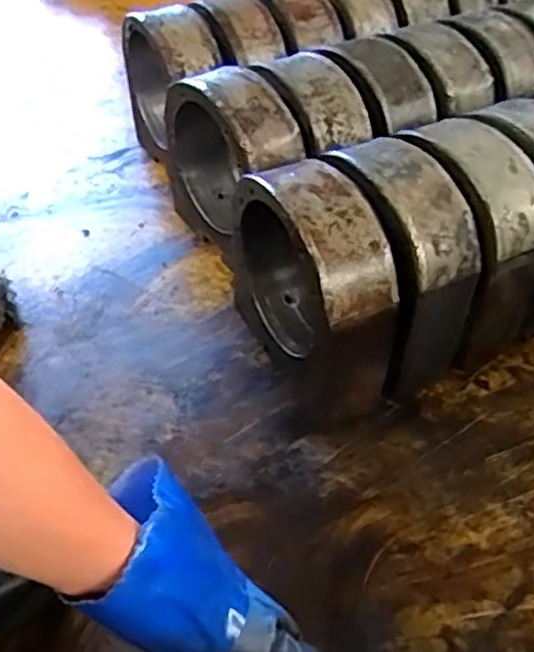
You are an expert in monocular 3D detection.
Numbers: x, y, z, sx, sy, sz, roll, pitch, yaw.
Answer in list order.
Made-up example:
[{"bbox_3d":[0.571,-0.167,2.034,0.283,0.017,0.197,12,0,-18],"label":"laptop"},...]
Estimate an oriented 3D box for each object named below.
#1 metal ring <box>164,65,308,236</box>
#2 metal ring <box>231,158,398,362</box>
[{"bbox_3d":[-0.042,-0.215,0.855,0.104,0.188,0.203,-19,49,-19],"label":"metal ring"},{"bbox_3d":[0.041,-0.057,0.740,0.094,0.230,0.236,-23,50,-19],"label":"metal ring"}]

